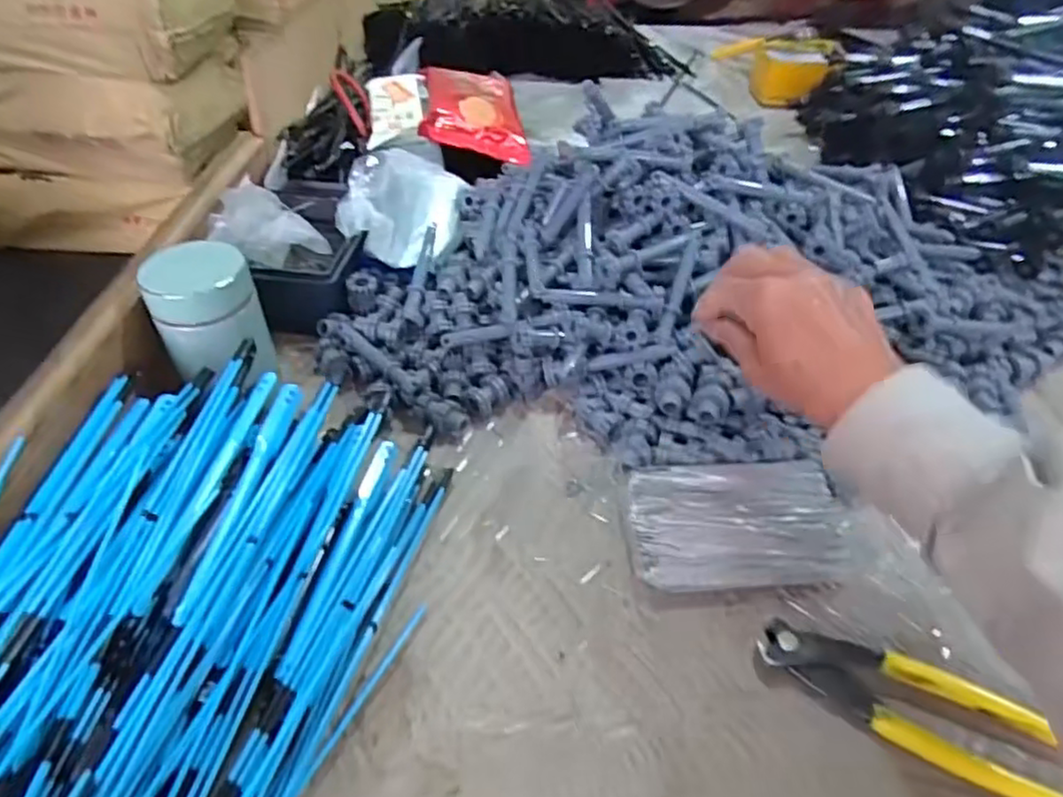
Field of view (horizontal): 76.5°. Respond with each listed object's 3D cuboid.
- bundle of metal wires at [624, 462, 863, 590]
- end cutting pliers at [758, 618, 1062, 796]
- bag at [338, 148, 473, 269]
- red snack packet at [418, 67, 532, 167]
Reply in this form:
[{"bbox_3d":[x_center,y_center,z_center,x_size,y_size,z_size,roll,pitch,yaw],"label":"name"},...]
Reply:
[{"bbox_3d":[0.128,0.077,0.420,0.132,0.018,0.081,-1,44,-1],"label":"bundle of metal wires"},{"bbox_3d":[0.197,0.157,0.342,0.155,0.011,0.051,22,48,21],"label":"end cutting pliers"},{"bbox_3d":[-0.106,-0.160,0.569,0.091,0.050,0.109,-1,44,-2],"label":"bag"},{"bbox_3d":[-0.061,-0.305,0.714,0.110,0.043,0.151,2,43,-11],"label":"red snack packet"}]

